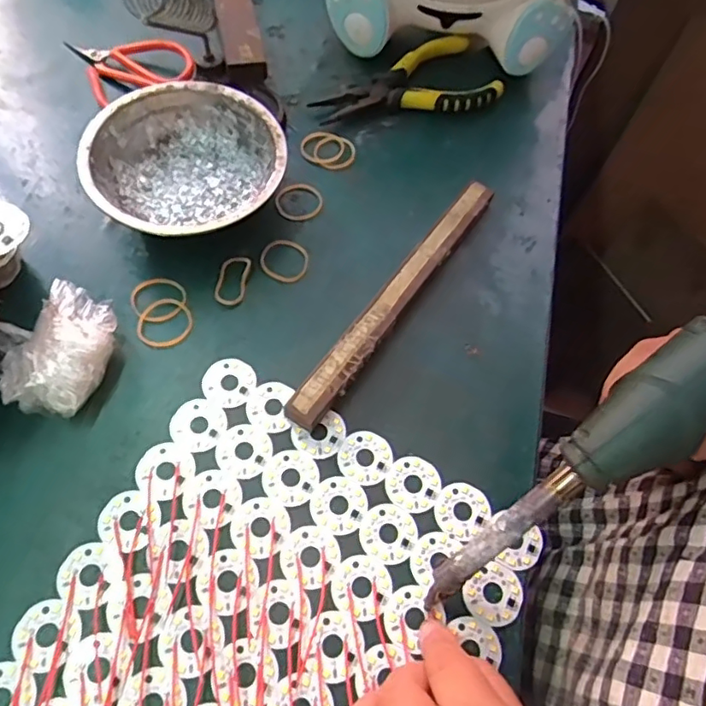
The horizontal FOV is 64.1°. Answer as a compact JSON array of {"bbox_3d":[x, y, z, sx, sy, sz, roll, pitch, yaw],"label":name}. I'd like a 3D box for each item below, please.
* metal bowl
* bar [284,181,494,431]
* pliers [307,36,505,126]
[{"bbox_3d":[-0.108,-0.122,0.381,0.124,0.048,0.122,2,63,-4],"label":"metal bowl"},{"bbox_3d":[0.030,-0.037,0.360,0.020,0.020,0.211,34,65,11],"label":"bar"},{"bbox_3d":[0.044,-0.211,0.452,0.146,0.016,0.068,-23,68,-16],"label":"pliers"}]

